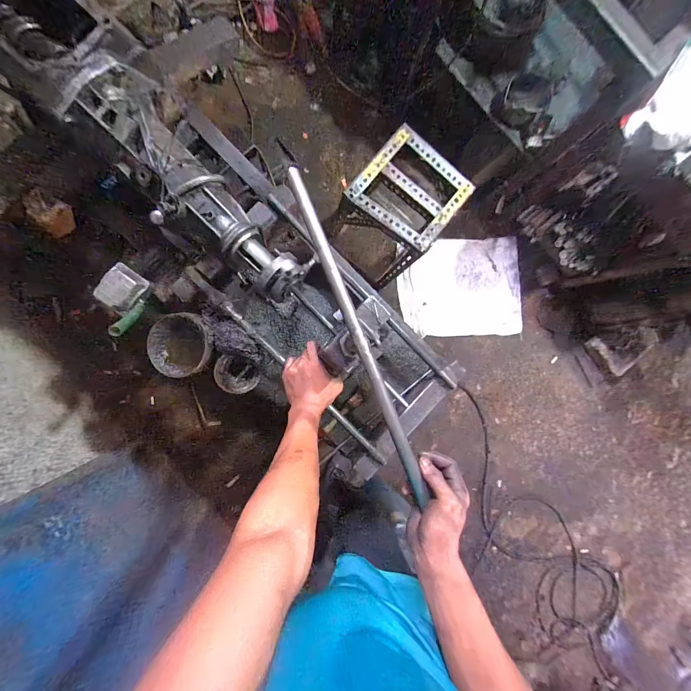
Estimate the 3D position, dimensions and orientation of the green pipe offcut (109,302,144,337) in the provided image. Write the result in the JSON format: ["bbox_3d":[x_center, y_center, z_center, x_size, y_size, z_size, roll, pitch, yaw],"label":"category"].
[{"bbox_3d":[-0.405,-0.052,0.560,0.018,0.115,0.023,0,124,-7],"label":"green pipe offcut"}]

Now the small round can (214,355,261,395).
[{"bbox_3d":[-0.221,0.060,0.611,0.081,0.031,0.073,4,88,-6],"label":"small round can"}]

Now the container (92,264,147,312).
[{"bbox_3d":[-0.444,-0.114,0.590,0.070,0.031,0.078,33,85,-4],"label":"container"}]

